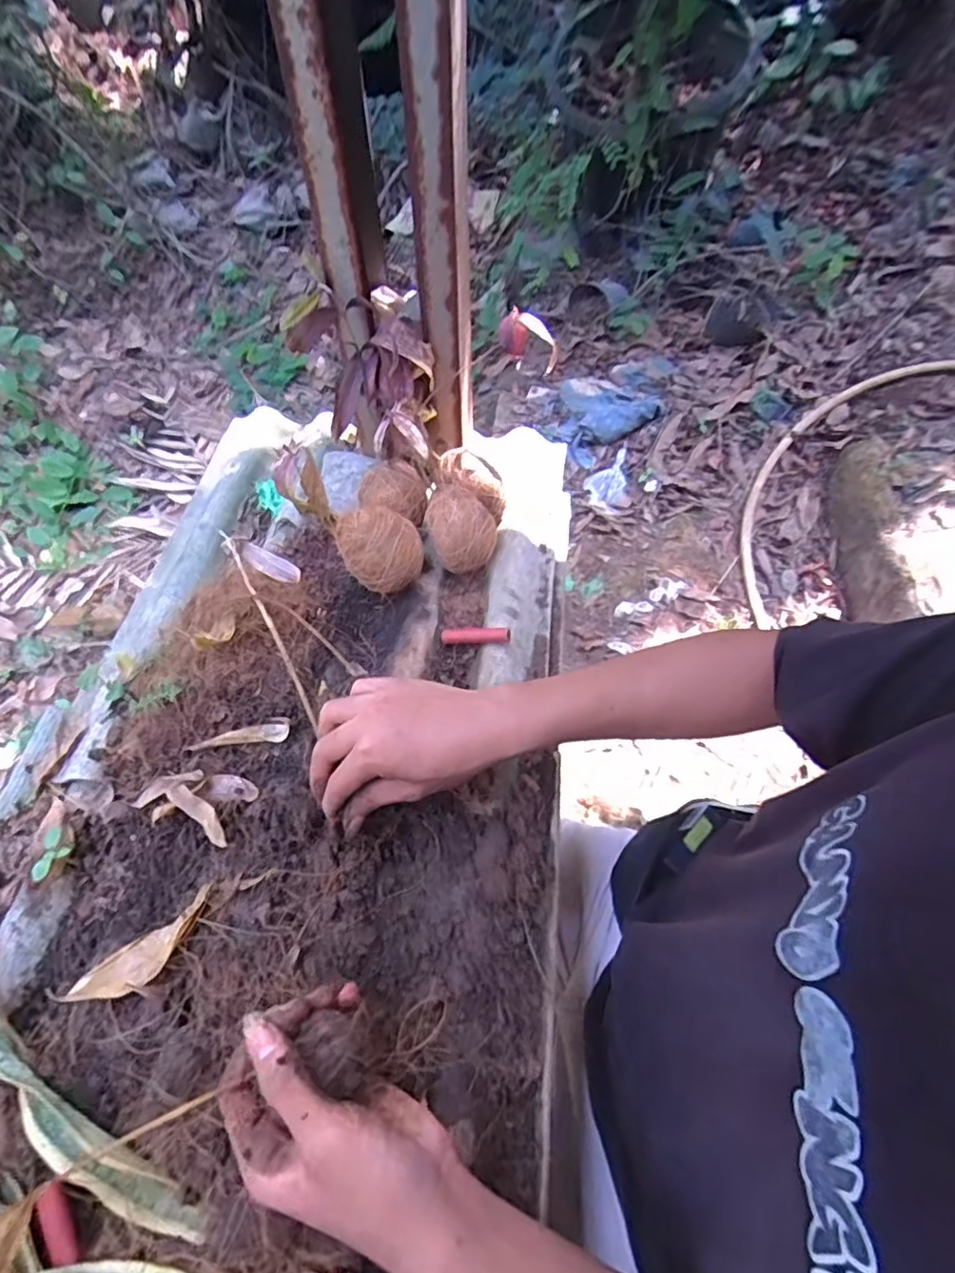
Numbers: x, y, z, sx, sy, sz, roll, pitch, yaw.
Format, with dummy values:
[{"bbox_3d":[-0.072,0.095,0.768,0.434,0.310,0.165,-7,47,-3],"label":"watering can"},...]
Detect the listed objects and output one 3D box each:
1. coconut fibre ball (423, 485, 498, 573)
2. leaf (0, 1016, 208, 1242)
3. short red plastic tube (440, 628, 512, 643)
[{"bbox_3d":[-0.016,-0.097,0.537,0.059,0.051,0.055,0,57,0],"label":"coconut fibre ball"},{"bbox_3d":[-0.231,0.266,0.330,0.197,0.027,0.031,25,60,14],"label":"leaf"},{"bbox_3d":[-0.003,-0.001,0.517,0.063,0.012,0.013,-2,56,17],"label":"short red plastic tube"}]

